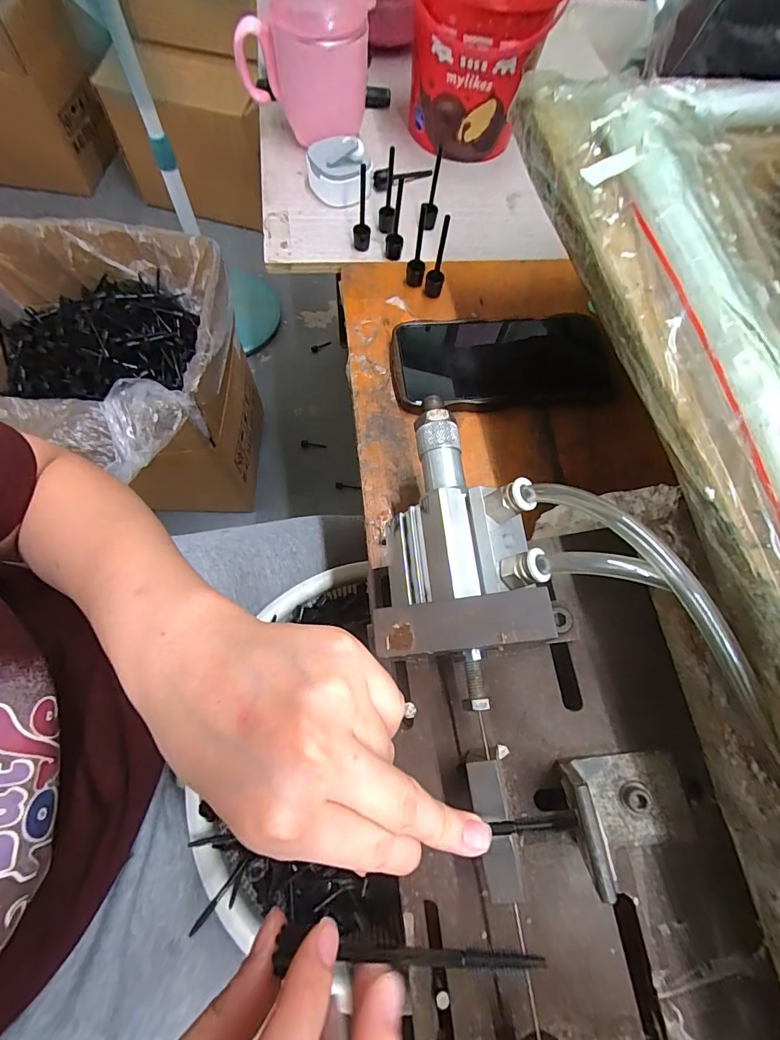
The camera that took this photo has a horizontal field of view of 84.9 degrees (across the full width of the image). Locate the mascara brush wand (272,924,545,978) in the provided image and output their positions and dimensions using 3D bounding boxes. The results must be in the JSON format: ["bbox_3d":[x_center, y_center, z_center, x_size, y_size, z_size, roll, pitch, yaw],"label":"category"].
[{"bbox_3d":[0.005,0.142,0.139,0.085,0.012,0.009,-9,69,12],"label":"mascara brush wand"}]

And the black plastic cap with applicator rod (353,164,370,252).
[{"bbox_3d":[-0.024,-0.257,0.352,0.014,0.067,0.016,3,70,-4],"label":"black plastic cap with applicator rod"}]

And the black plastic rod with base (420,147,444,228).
[{"bbox_3d":[0.037,-0.283,0.369,0.012,0.059,0.019,11,69,1],"label":"black plastic rod with base"}]

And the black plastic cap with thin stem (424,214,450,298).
[{"bbox_3d":[0.037,-0.203,0.333,0.014,0.062,0.014,2,70,-4],"label":"black plastic cap with thin stem"}]

